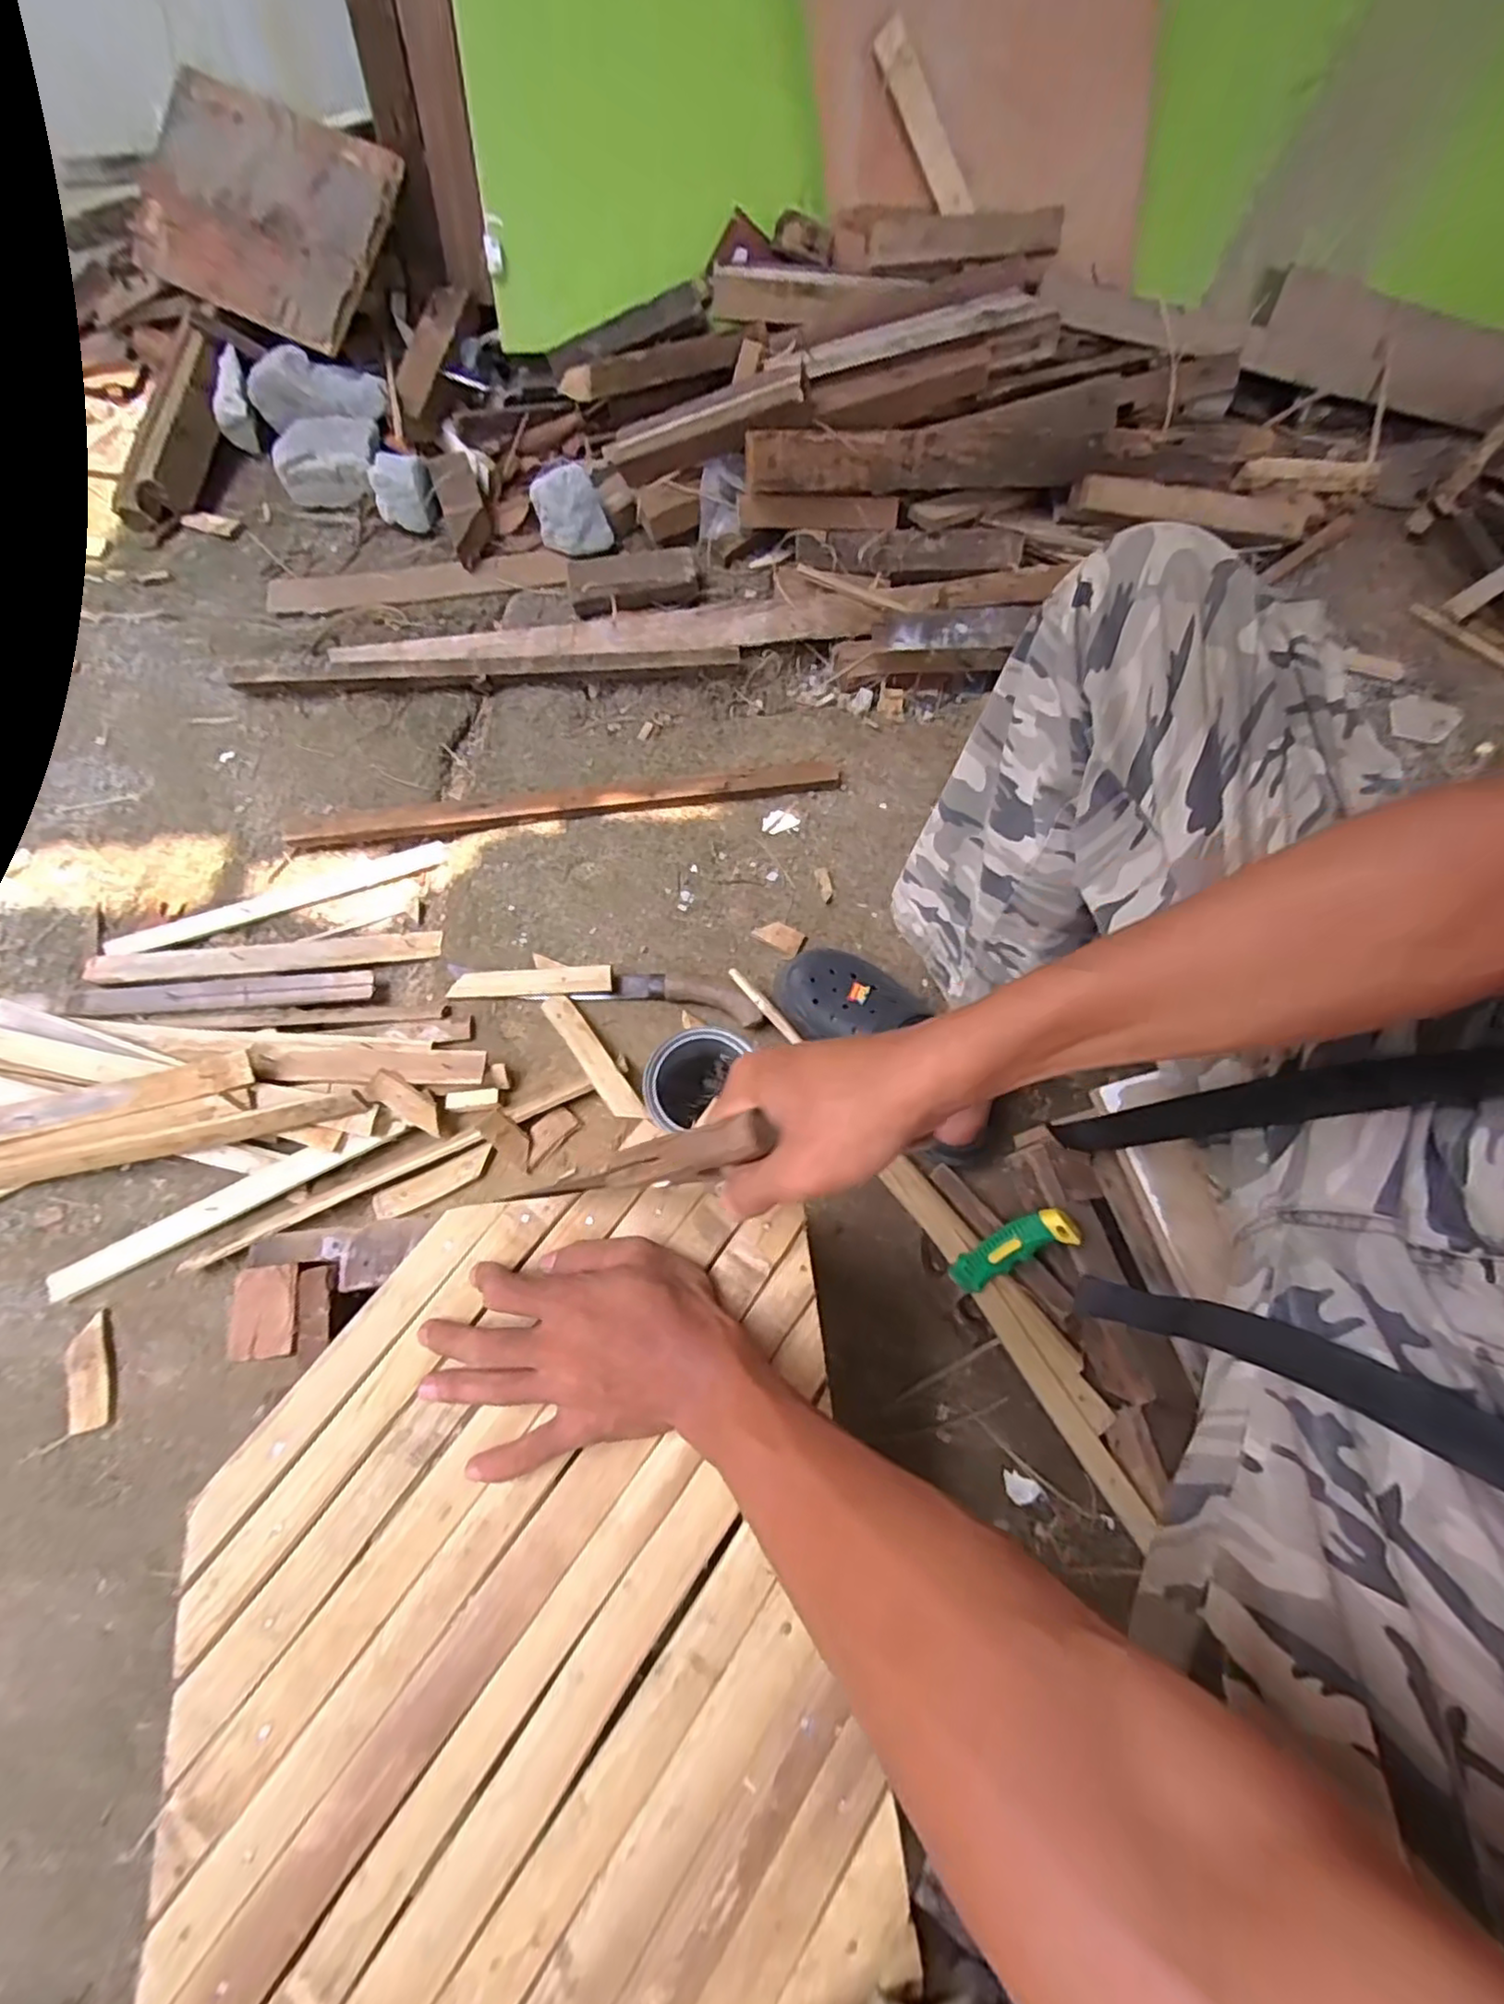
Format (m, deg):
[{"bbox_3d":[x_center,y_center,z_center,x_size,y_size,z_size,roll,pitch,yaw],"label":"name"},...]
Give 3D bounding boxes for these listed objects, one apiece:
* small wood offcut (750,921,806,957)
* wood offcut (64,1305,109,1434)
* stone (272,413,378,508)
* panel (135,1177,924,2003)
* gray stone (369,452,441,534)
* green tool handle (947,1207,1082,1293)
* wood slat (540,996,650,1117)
[{"bbox_3d":[0.031,-0.076,0.792,0.057,0.010,0.028,24,73,7],"label":"small wood offcut"},{"bbox_3d":[-0.617,0.344,0.640,0.032,0.012,0.098,-18,72,-7],"label":"wood offcut"},{"bbox_3d":[-0.603,-0.775,0.998,0.132,0.077,0.098,3,71,0],"label":"stone"},{"bbox_3d":[-0.117,0.296,0.361,0.335,0.026,0.369,-8,71,-3],"label":"panel"},{"bbox_3d":[-0.494,-0.720,0.990,0.082,0.078,0.083,0,71,-1],"label":"gray stone"},{"bbox_3d":[0.234,0.225,0.628,0.121,0.020,0.037,-40,73,23],"label":"green tool handle"},{"bbox_3d":[-0.166,0.057,0.716,0.028,0.010,0.178,-37,63,-12],"label":"wood slat"}]

